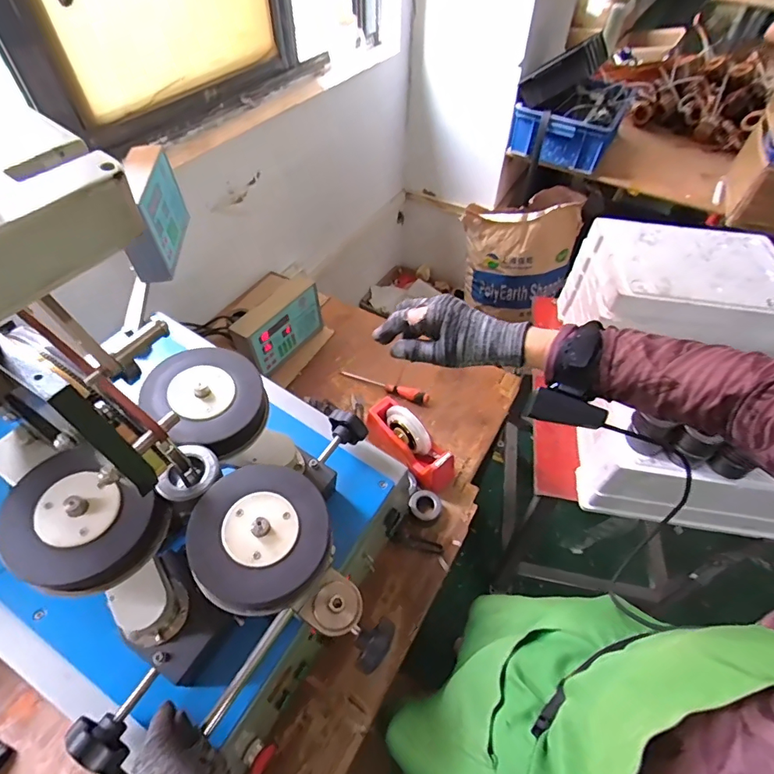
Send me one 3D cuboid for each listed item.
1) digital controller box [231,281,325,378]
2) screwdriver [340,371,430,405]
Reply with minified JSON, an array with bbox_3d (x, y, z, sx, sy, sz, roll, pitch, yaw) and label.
[{"bbox_3d":[-0.254,-0.140,1.098,0.069,0.162,0.230,26,55,18],"label":"digital controller box"},{"bbox_3d":[-0.007,-0.006,1.079,0.224,0.030,0.025,19,54,14],"label":"screwdriver"}]

